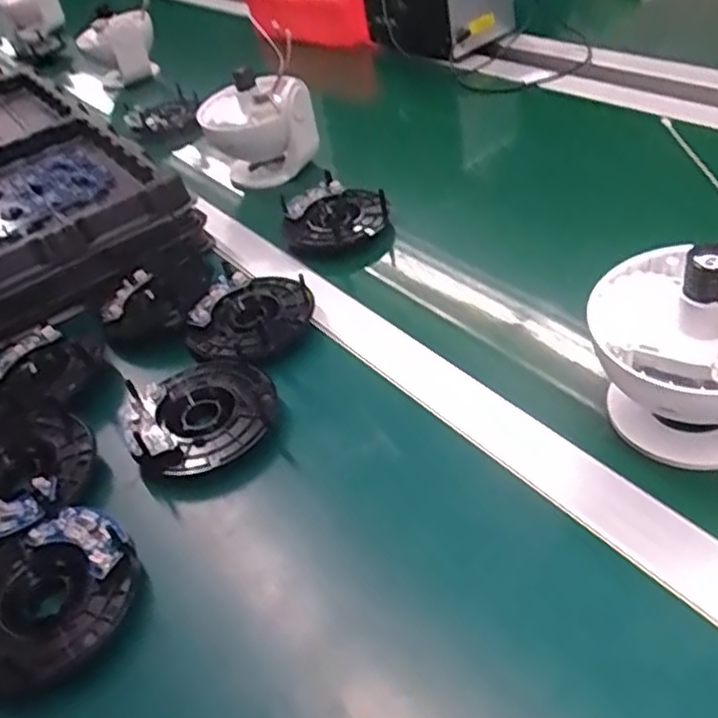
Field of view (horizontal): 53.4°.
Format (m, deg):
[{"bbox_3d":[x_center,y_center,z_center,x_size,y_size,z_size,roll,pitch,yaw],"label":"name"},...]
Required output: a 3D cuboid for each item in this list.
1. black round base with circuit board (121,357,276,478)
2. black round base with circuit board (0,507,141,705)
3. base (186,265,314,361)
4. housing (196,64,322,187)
[{"bbox_3d":[-0.105,0.035,0.475,0.096,0.019,0.091,-3,37,3],"label":"black round base with circuit board"},{"bbox_3d":[-0.170,0.125,0.384,0.093,0.022,0.095,-8,40,7],"label":"black round base with circuit board"},{"bbox_3d":[-0.082,-0.037,0.546,0.087,0.020,0.098,2,43,18],"label":"base"},{"bbox_3d":[-0.111,-0.257,0.783,0.114,0.108,0.112,-14,40,-1],"label":"housing"}]

